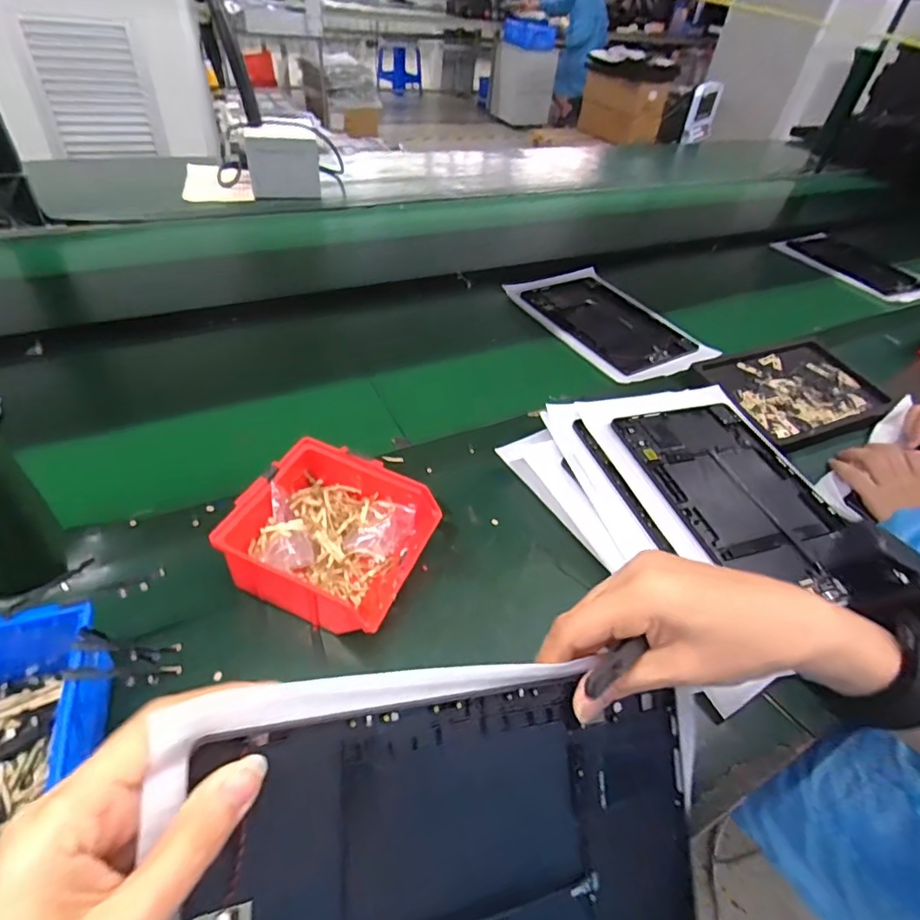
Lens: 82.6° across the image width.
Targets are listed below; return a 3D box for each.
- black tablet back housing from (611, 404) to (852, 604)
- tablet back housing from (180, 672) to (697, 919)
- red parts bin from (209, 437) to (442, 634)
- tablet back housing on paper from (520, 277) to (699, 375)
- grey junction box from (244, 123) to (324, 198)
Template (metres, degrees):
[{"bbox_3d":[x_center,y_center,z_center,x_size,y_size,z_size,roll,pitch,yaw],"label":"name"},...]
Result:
[{"bbox_3d":[0.271,0.029,0.509,0.160,0.012,0.228,-7,45,-17],"label":"black tablet back housing"},{"bbox_3d":[0.012,0.184,0.228,0.232,0.011,0.155,4,78,-24],"label":"tablet back housing"},{"bbox_3d":[-0.100,0.064,0.419,0.136,0.068,0.123,20,46,10],"label":"red parts bin"},{"bbox_3d":[0.223,-0.217,0.804,0.157,0.009,0.240,-18,50,-27],"label":"tablet back housing on paper"},{"bbox_3d":[-0.337,-0.568,1.000,0.129,0.105,0.065,-6,45,-16],"label":"grey junction box"}]

